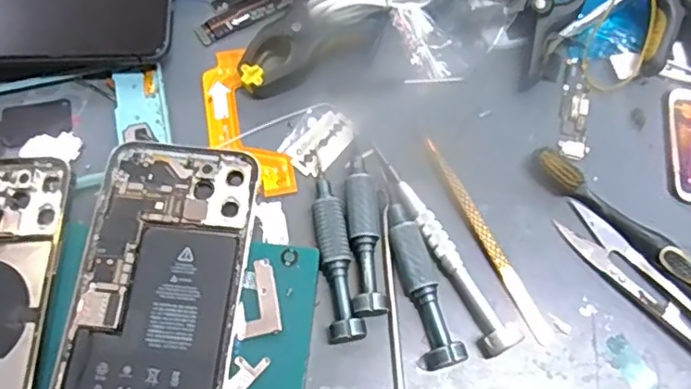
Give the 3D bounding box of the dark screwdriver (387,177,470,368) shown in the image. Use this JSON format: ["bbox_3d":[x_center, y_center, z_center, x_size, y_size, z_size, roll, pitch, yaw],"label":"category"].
[{"bbox_3d":[0.036,0.040,0.298,0.019,0.015,0.092,-17,69,-7],"label":"dark screwdriver"}]

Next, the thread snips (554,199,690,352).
[{"bbox_3d":[0.152,0.046,0.302,0.021,0.012,0.103,-39,73,-15],"label":"thread snips"}]

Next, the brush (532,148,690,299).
[{"bbox_3d":[0.170,0.039,0.302,0.180,0.018,0.018,42,74,15],"label":"brush"}]

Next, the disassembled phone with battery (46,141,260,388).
[{"bbox_3d":[-0.090,0.050,0.282,0.079,0.008,0.160,5,68,2],"label":"disassembled phone with battery"}]

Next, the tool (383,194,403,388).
[{"bbox_3d":[0.025,0.064,0.298,0.007,0.005,0.127,-3,68,-2],"label":"tool"}]

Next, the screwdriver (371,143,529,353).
[{"bbox_3d":[0.049,0.024,0.304,0.017,0.015,0.120,-27,71,-11],"label":"screwdriver"}]

